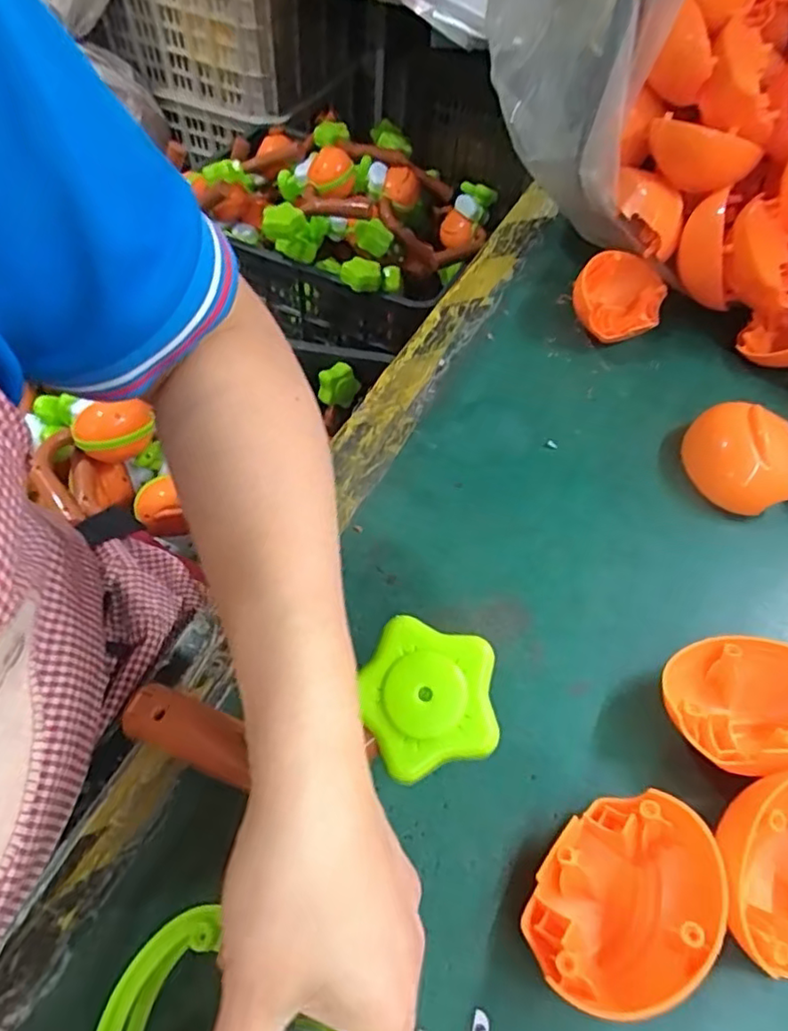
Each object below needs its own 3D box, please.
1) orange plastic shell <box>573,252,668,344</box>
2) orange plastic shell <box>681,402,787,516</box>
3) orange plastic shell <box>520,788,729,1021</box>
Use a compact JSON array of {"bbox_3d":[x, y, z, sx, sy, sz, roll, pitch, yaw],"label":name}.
[{"bbox_3d":[0.184,-0.176,0.512,0.073,0.048,0.075,21,56,11],"label":"orange plastic shell"},{"bbox_3d":[0.243,-0.041,0.432,0.074,0.037,0.066,34,59,19],"label":"orange plastic shell"},{"bbox_3d":[0.101,0.171,0.270,0.089,0.044,0.069,-36,64,-25],"label":"orange plastic shell"}]

